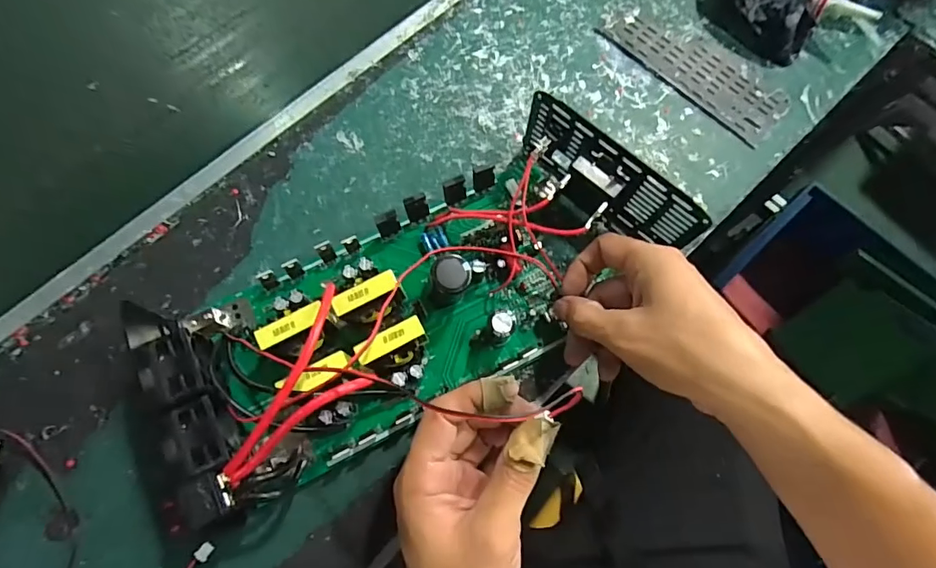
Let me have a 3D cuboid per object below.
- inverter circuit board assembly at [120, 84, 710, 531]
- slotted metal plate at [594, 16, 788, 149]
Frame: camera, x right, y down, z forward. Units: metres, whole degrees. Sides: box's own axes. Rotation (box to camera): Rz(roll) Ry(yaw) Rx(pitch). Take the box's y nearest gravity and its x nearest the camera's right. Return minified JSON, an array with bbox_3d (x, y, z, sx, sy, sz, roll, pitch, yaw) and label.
[{"bbox_3d":[-0.039,0.010,0.289,0.304,0.076,0.134,-31,76,-12],"label":"inverter circuit board assembly"},{"bbox_3d":[0.176,-0.170,0.378,0.146,0.004,0.053,40,78,11],"label":"slotted metal plate"}]

